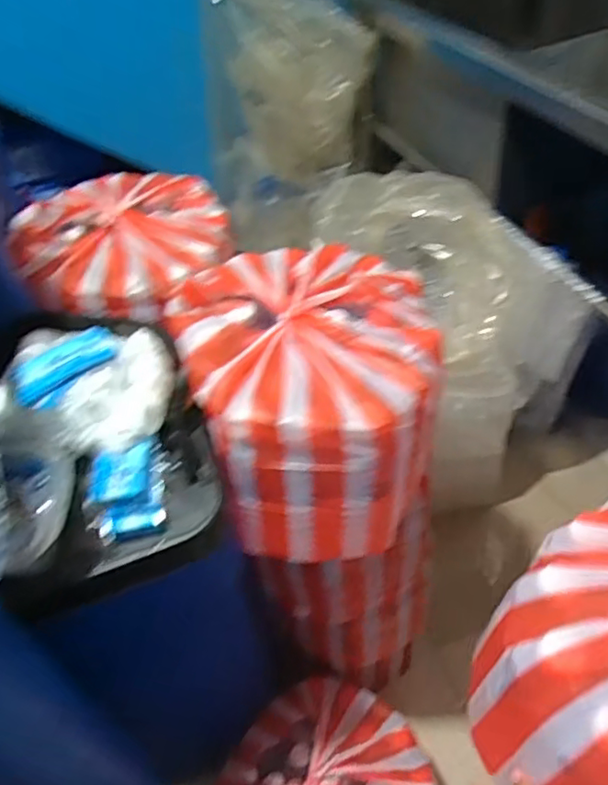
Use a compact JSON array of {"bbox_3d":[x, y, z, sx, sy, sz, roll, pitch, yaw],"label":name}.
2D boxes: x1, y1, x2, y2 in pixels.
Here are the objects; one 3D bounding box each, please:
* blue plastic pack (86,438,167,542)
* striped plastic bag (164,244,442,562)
[{"bbox_3d":[-0.165,0.089,0.561,0.064,0.032,0.087,-16,47,-8],"label":"blue plastic pack"},{"bbox_3d":[0.009,-0.019,0.736,0.278,0.215,0.369,-17,47,-10],"label":"striped plastic bag"}]

